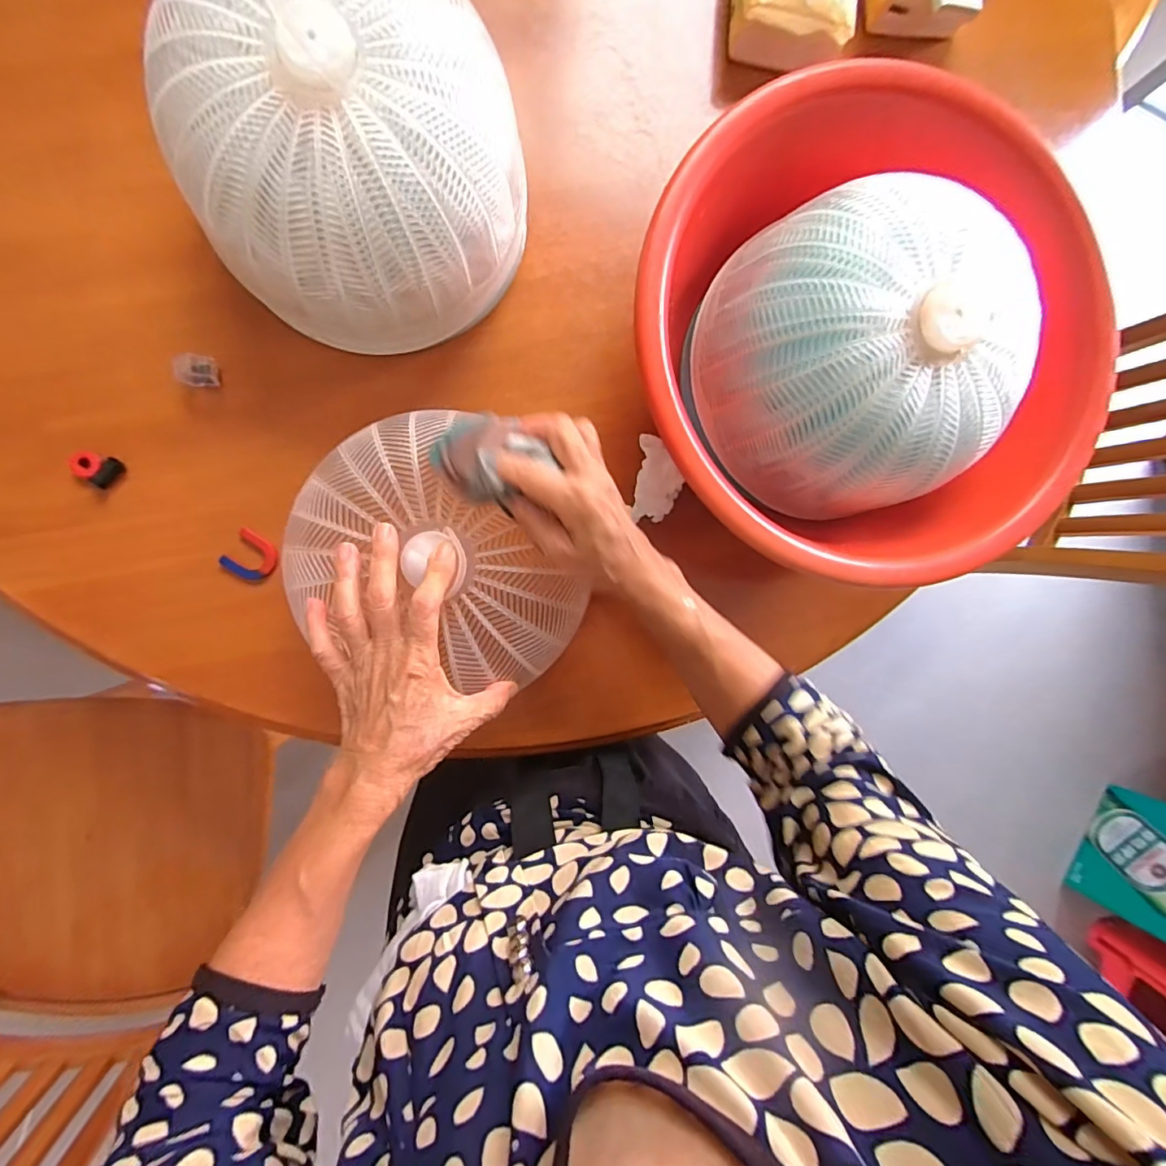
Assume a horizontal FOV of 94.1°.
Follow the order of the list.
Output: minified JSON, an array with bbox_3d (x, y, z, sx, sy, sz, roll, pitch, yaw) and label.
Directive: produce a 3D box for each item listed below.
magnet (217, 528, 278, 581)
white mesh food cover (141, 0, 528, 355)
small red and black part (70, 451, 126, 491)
[{"bbox_3d":[-0.278,-0.021,0.455,0.037,0.006,0.038,33,88,-6],"label":"magnet"},{"bbox_3d":[-0.158,-0.297,0.388,0.233,0.157,0.205,-23,94,-5],"label":"white mesh food cover"},{"bbox_3d":[-0.394,-0.095,0.438,0.033,0.010,0.027,36,88,-6],"label":"small red and black part"}]

